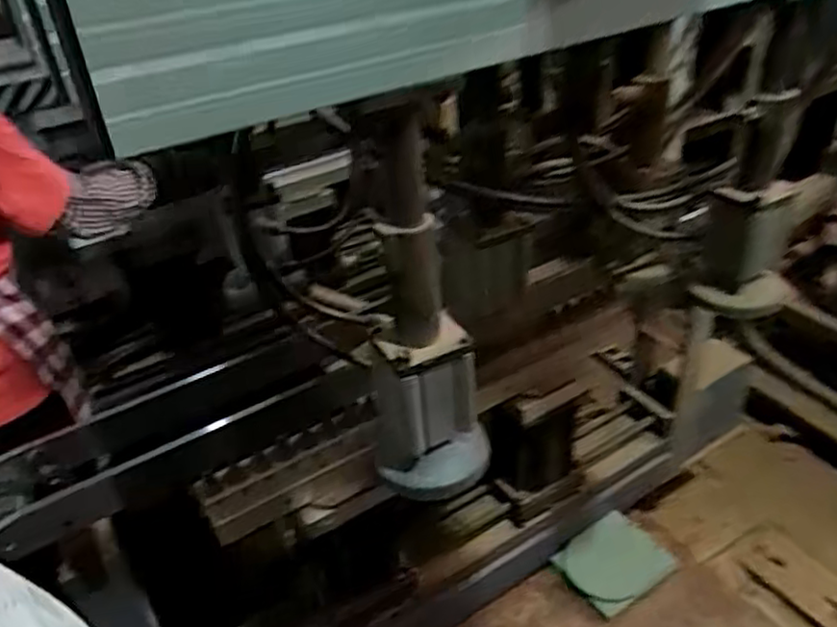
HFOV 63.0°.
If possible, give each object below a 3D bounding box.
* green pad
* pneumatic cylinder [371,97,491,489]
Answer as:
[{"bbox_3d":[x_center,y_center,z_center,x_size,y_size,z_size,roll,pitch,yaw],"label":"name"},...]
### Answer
[{"bbox_3d":[0.350,0.448,1.230,0.179,0.025,0.145,-24,39,-25],"label":"green pad"},{"bbox_3d":[0.002,0.004,0.522,0.089,0.290,0.095,-4,35,1],"label":"pneumatic cylinder"}]

